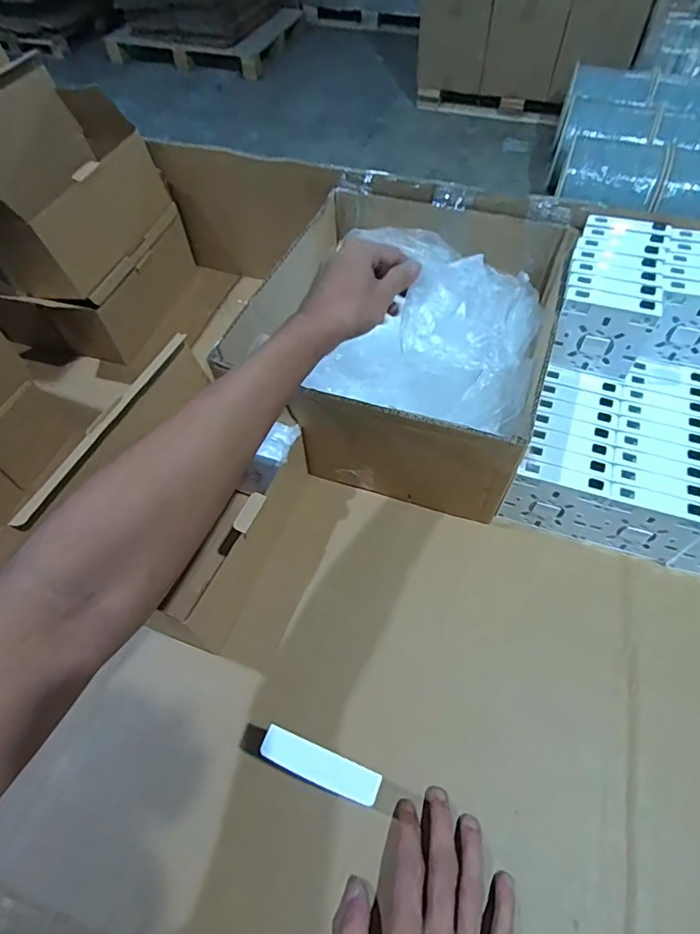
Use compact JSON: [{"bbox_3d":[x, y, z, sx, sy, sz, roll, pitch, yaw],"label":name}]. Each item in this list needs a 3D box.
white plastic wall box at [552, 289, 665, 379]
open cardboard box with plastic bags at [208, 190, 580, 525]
[{"bbox_3d":[0.253,-0.133,0.503,0.084,0.086,0.022,13,55,13],"label":"white plastic wall box"},{"bbox_3d":[0.064,-0.155,0.552,0.281,0.185,0.318,15,59,10],"label":"open cardboard box with plastic bags"}]

